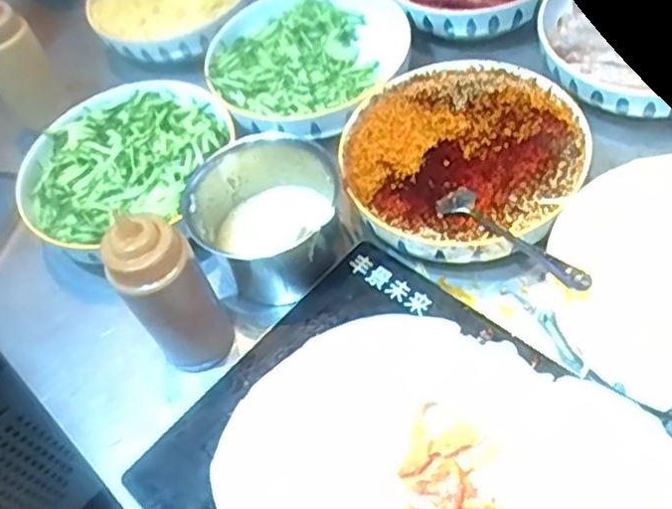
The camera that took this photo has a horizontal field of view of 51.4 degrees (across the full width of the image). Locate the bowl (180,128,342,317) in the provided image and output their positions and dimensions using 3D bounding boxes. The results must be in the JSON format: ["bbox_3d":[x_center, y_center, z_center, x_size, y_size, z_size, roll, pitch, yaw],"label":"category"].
[{"bbox_3d":[-0.066,-0.025,0.670,0.136,0.121,0.129,1,50,-1],"label":"bowl"}]

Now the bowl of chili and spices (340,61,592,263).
[{"bbox_3d":[0.119,-0.092,0.675,0.216,0.070,0.233,1,50,-1],"label":"bowl of chili and spices"}]

